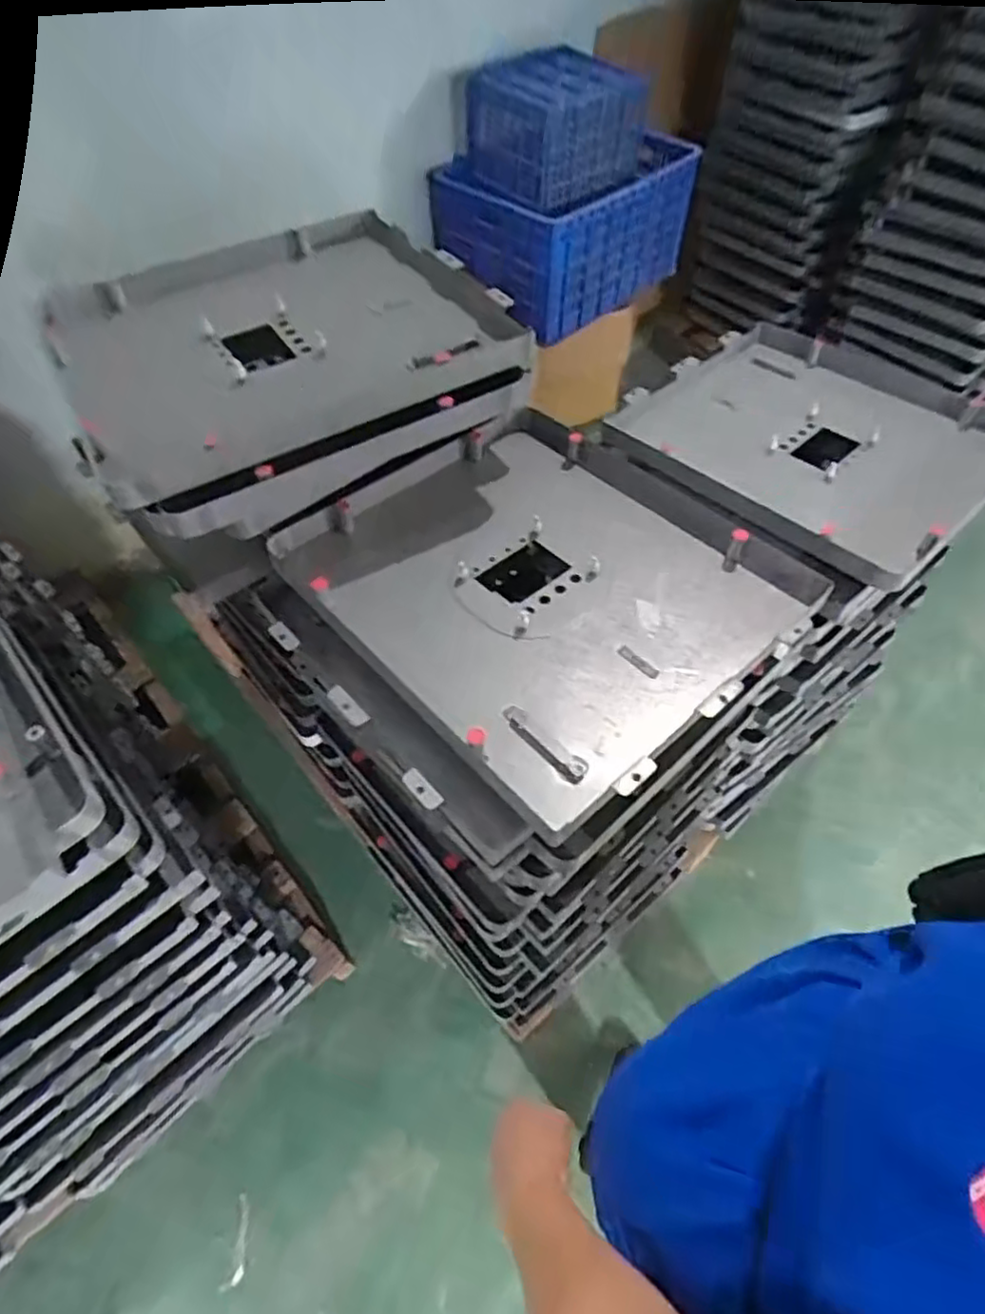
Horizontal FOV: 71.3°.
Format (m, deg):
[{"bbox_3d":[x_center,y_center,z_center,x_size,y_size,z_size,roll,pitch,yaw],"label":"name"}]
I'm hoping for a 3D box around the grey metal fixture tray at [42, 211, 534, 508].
[{"bbox_3d":[-0.244,-0.348,0.780,0.409,0.102,0.469,-32,55,-20],"label":"grey metal fixture tray"}]

